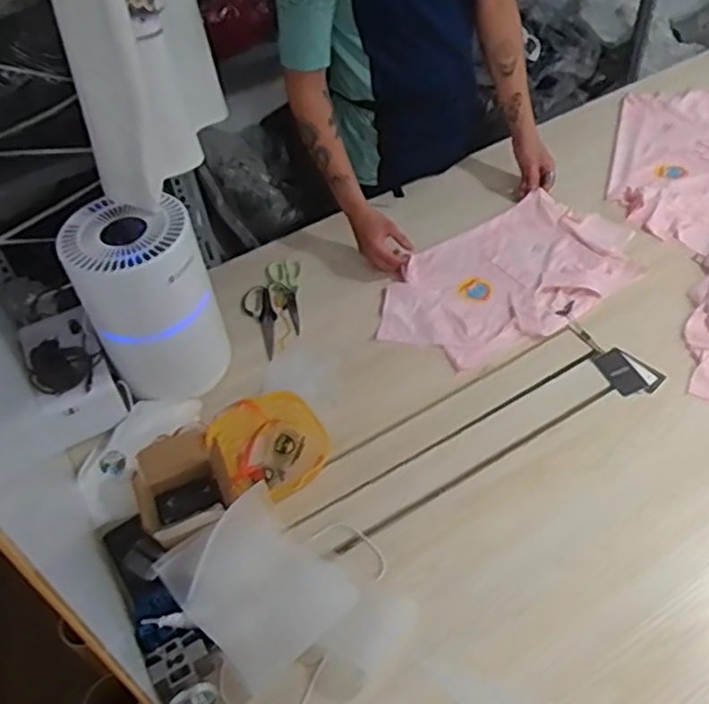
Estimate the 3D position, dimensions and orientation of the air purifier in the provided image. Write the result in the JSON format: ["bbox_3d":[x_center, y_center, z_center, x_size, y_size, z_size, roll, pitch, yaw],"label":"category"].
[{"bbox_3d":[-0.320,-0.072,1.104,0.183,0.305,0.163,-26,51,-16],"label":"air purifier"}]

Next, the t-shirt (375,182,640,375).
[{"bbox_3d":[0.281,-0.142,1.296,0.488,0.015,0.301,-34,54,-21],"label":"t-shirt"}]

